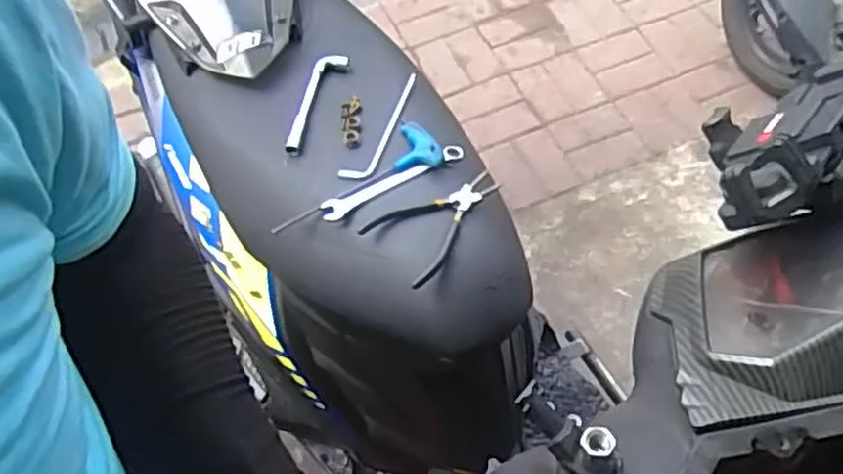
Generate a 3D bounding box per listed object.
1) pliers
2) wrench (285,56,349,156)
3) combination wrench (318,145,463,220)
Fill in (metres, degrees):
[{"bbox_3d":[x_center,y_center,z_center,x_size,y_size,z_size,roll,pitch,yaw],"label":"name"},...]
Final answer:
[{"bbox_3d":[0.018,-0.025,0.782,0.152,0.018,0.092,-41,69,-20],"label":"pliers"},{"bbox_3d":[-0.135,-0.162,0.896,0.037,0.013,0.155,18,63,10],"label":"wrench"},{"bbox_3d":[-0.030,-0.063,0.821,0.173,0.015,0.022,-28,65,-14],"label":"combination wrench"}]

